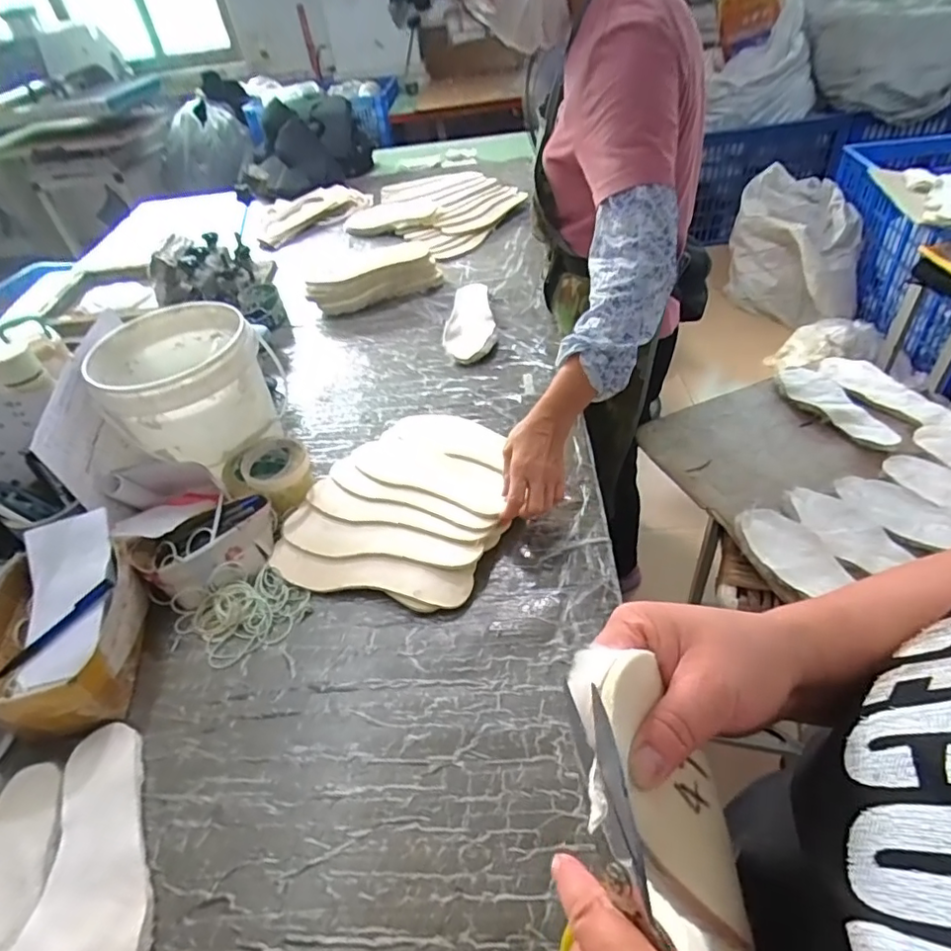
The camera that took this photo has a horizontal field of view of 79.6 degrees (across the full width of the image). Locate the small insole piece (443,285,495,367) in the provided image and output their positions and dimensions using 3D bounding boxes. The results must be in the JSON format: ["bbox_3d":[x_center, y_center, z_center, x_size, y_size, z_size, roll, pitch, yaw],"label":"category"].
[{"bbox_3d":[-0.011,-0.293,1.067,0.090,0.033,0.253,-4,44,5],"label":"small insole piece"}]

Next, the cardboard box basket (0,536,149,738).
[{"bbox_3d":[-0.446,0.173,0.613,0.152,0.076,0.188,-14,42,-6],"label":"cardboard box basket"}]

